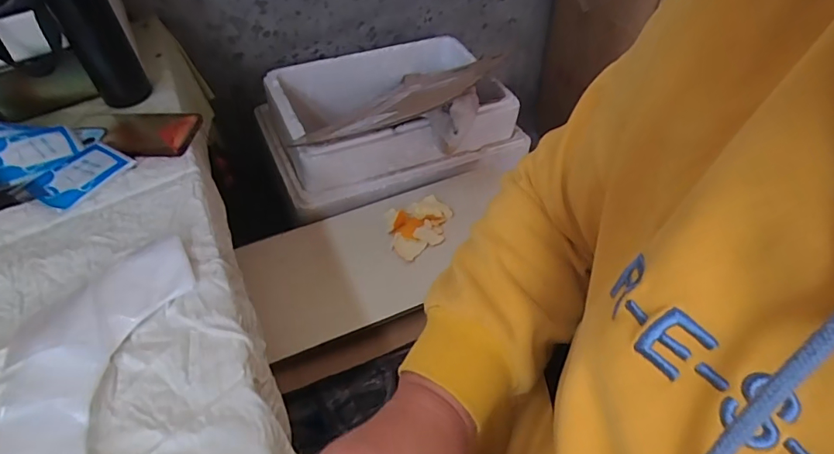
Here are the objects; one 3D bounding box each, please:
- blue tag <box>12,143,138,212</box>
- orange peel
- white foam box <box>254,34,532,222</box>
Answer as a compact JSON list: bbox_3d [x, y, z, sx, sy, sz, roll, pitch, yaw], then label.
[{"bbox_3d":[-0.376,-0.057,0.520,0.065,0.009,0.100,29,58,16],"label":"blue tag"},{"bbox_3d":[0.008,-0.003,0.775,0.104,0.041,0.110,-2,49,3],"label":"orange peel"},{"bbox_3d":[-0.048,-0.215,0.913,0.471,0.157,0.351,-18,51,-11],"label":"white foam box"}]

